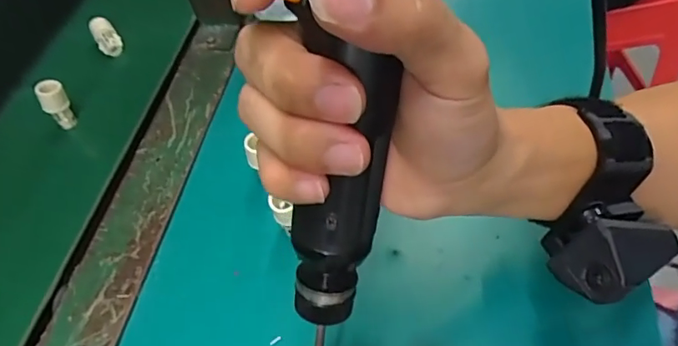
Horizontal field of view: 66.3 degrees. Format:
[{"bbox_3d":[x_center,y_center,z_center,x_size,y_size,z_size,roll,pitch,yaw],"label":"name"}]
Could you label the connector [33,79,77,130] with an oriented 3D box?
[{"bbox_3d":[-0.234,-0.056,0.433,0.021,0.044,0.016,-34,58,-20],"label":"connector"}]

